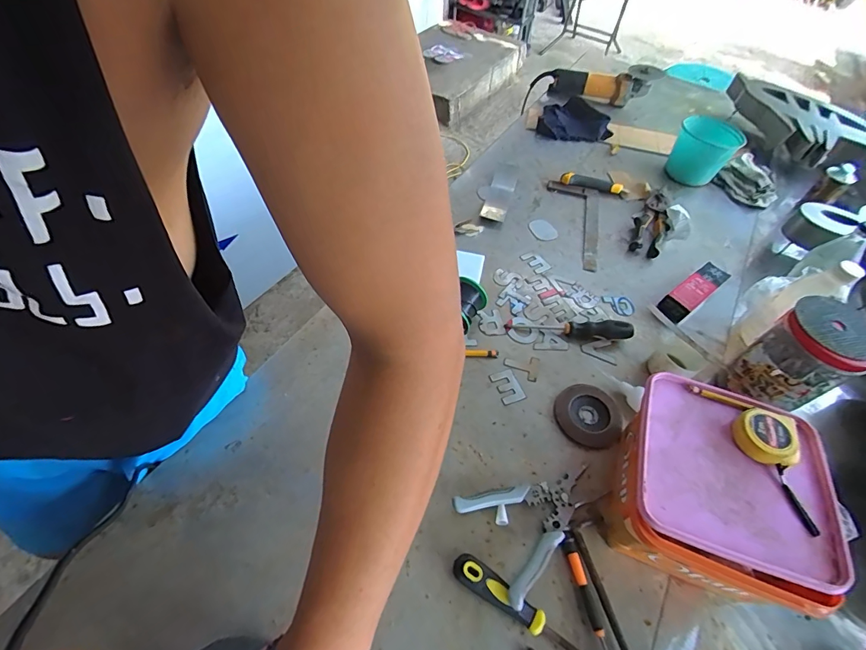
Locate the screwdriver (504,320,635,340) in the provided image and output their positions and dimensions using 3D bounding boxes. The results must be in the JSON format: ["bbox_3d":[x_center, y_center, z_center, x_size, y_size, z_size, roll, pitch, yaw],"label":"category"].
[{"bbox_3d":[0.225,0.005,0.674,0.206,0.036,0.025,6,53,-1],"label":"screwdriver"}]

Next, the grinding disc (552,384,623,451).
[{"bbox_3d":[0.226,0.131,0.598,0.092,0.009,0.093,2,53,-3],"label":"grinding disc"}]

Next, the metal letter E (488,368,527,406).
[{"bbox_3d":[0.112,0.092,0.623,0.037,0.004,0.053,-17,57,-17],"label":"metal letter E"}]

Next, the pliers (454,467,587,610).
[{"bbox_3d":[0.129,0.230,0.506,0.171,0.031,0.121,-23,59,-20],"label":"pliers"}]

